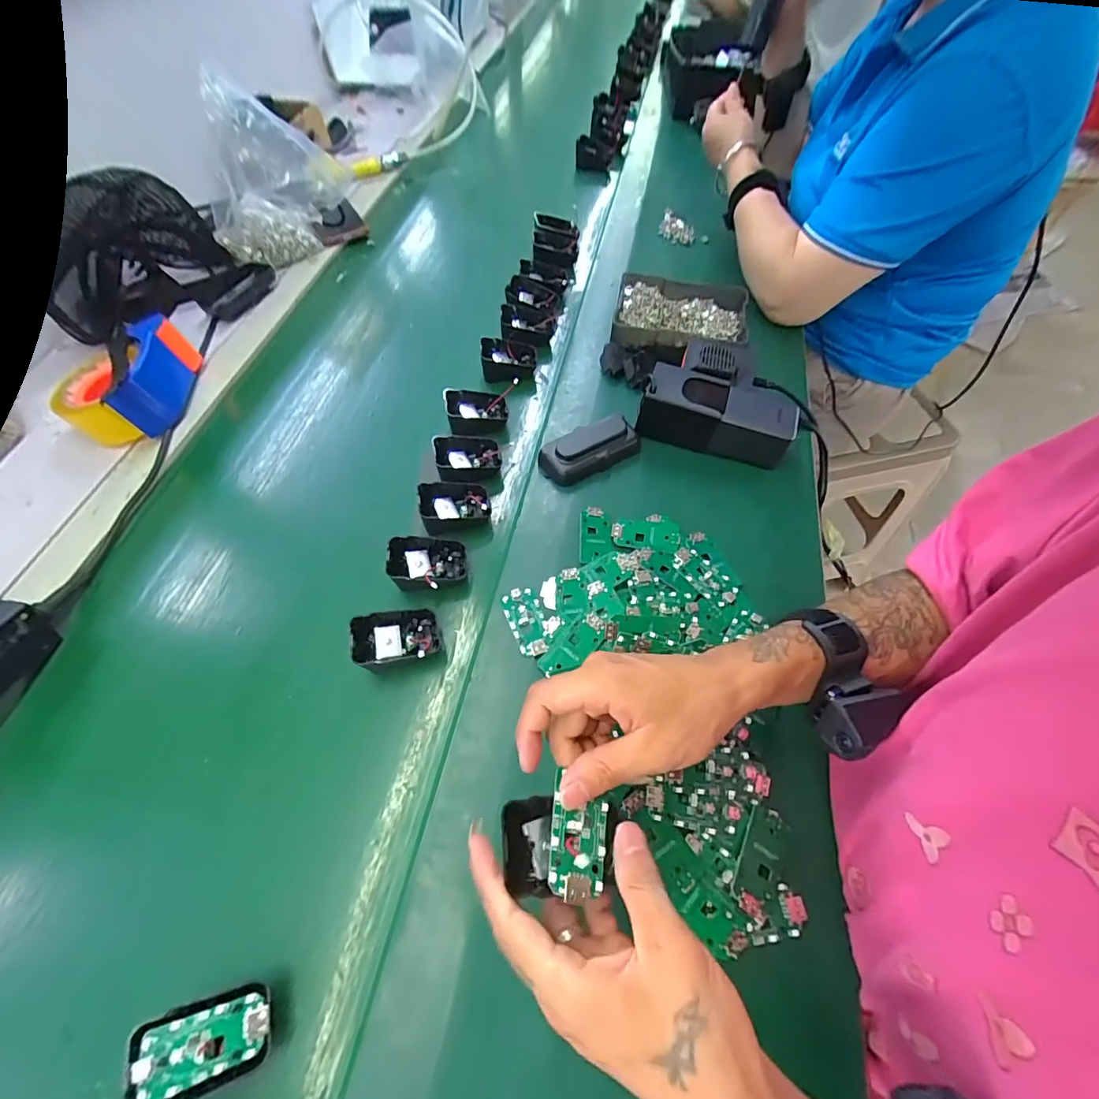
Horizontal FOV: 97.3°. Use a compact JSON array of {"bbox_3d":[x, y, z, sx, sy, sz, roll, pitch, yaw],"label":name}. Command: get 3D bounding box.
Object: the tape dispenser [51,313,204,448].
[{"bbox_3d":[-0.486,-0.191,0.560,0.095,0.064,0.142,2,64,3],"label":"tape dispenser"}]

